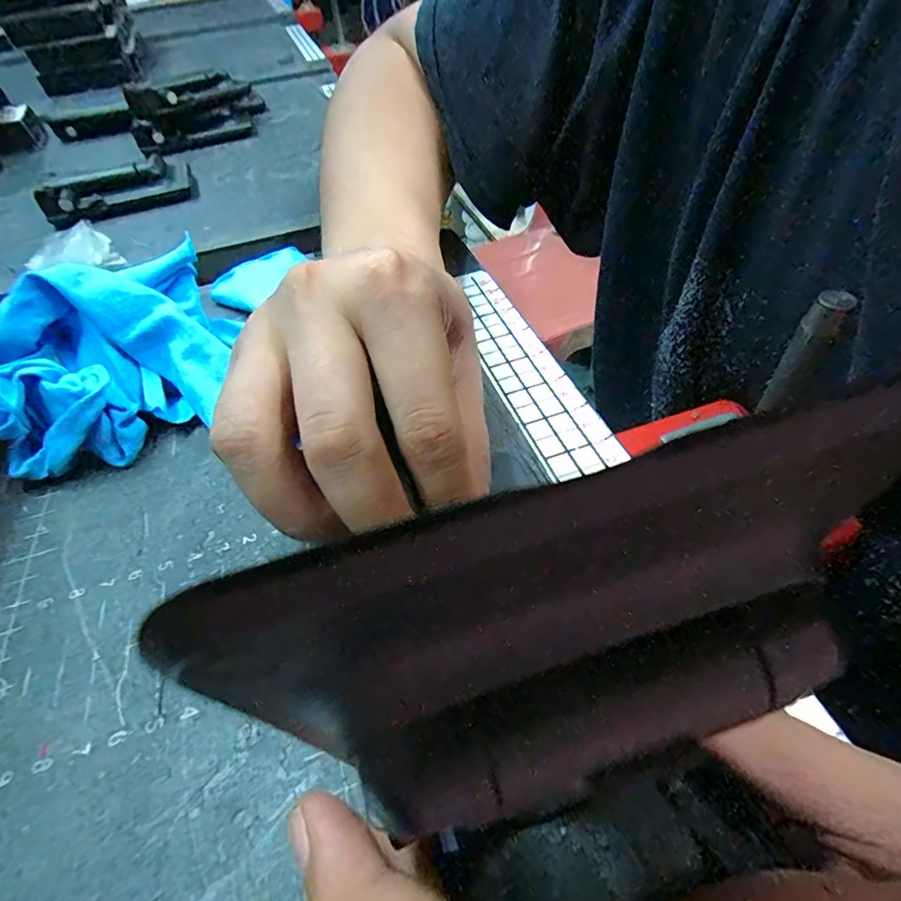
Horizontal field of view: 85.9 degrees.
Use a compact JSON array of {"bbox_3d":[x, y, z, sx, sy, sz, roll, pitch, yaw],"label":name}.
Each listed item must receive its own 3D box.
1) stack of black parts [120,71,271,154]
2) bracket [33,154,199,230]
[{"bbox_3d":[-0.250,-0.338,0.480,0.125,0.047,0.075,-22,51,-12],"label":"stack of black parts"},{"bbox_3d":[-0.261,-0.205,0.382,0.110,0.024,0.047,-26,52,-15],"label":"bracket"}]

